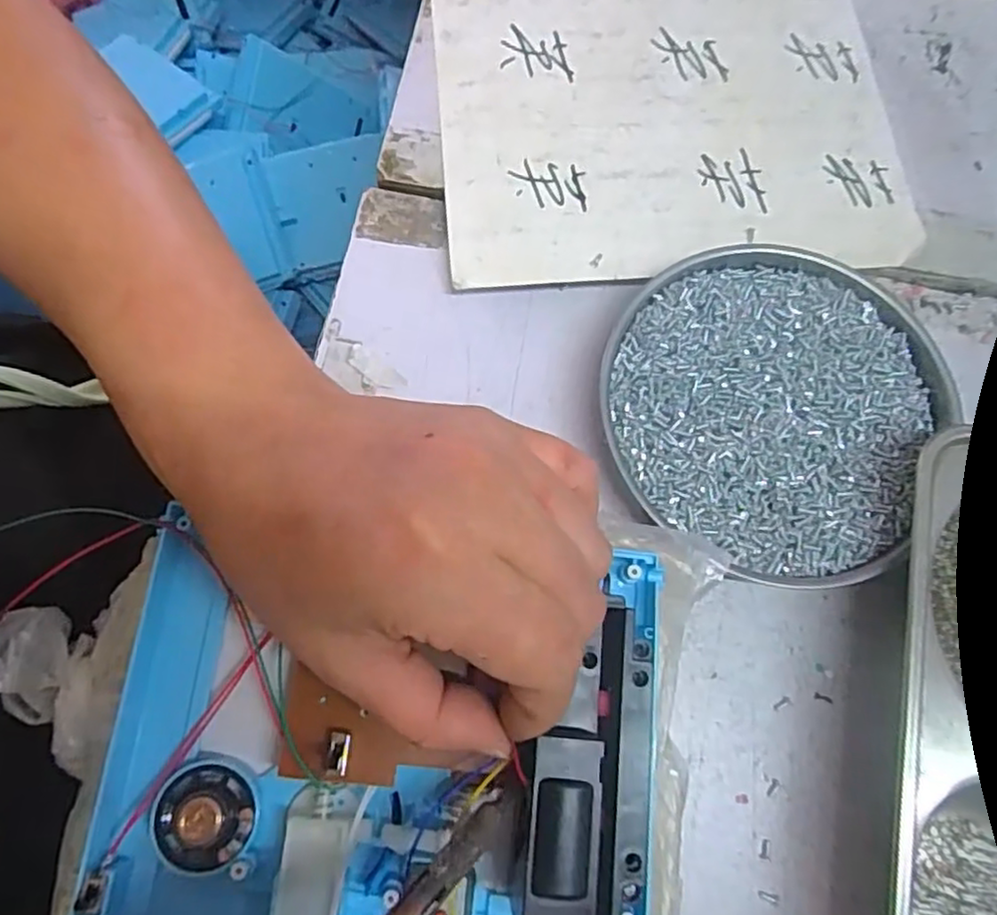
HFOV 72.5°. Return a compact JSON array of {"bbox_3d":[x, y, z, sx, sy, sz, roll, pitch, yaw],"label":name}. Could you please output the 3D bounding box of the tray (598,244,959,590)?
[{"bbox_3d":[0.105,-0.021,0.270,0.126,0.026,0.131,0,74,-1],"label":"tray"}]

